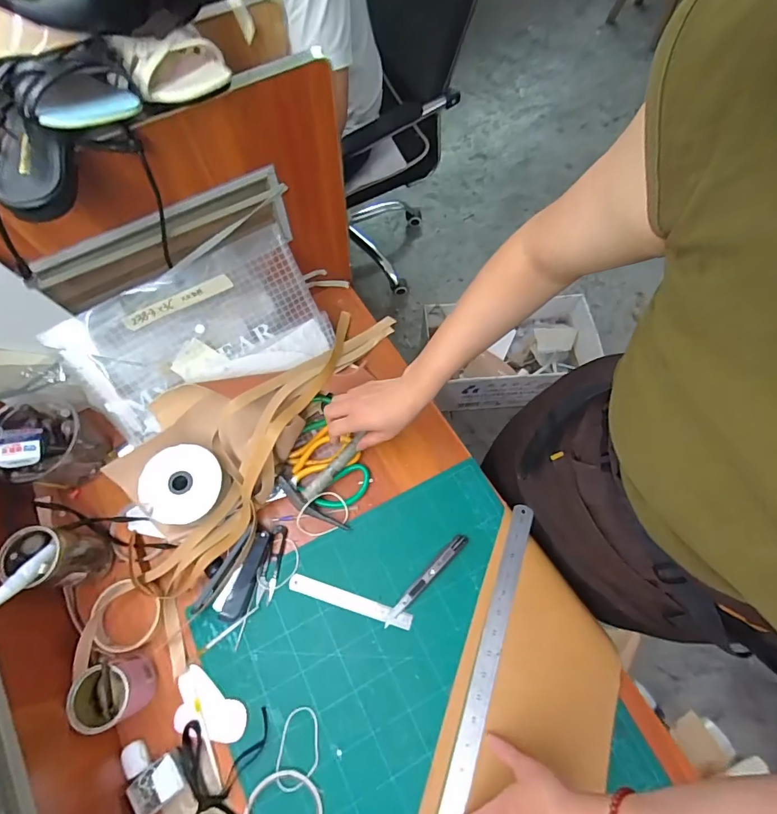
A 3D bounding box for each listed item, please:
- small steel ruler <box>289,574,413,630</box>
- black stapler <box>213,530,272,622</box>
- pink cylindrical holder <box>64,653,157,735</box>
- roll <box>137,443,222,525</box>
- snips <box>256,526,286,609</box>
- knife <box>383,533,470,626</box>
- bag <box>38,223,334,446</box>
[{"bbox_3d":[-0.051,0.261,0.585,0.170,0.004,0.019,17,69,6],"label":"small steel ruler"},{"bbox_3d":[-0.189,0.227,0.582,0.034,0.027,0.117,25,70,9],"label":"black stapler"},{"bbox_3d":[-0.325,0.336,0.514,0.076,0.068,0.064,-17,69,-7],"label":"pink cylindrical holder"},{"bbox_3d":[-0.270,0.099,0.566,0.098,0.020,0.096,1,68,-1],"label":"roll"},{"bbox_3d":[-0.161,0.214,0.595,0.023,0.015,0.102,6,68,2],"label":"snips"},{"bbox_3d":[0.053,0.235,0.594,0.020,0.014,0.153,42,73,15],"label":"knife"},{"bbox_3d":[-0.252,-0.098,0.604,0.314,0.188,0.021,-31,30,-15],"label":"bag"}]

